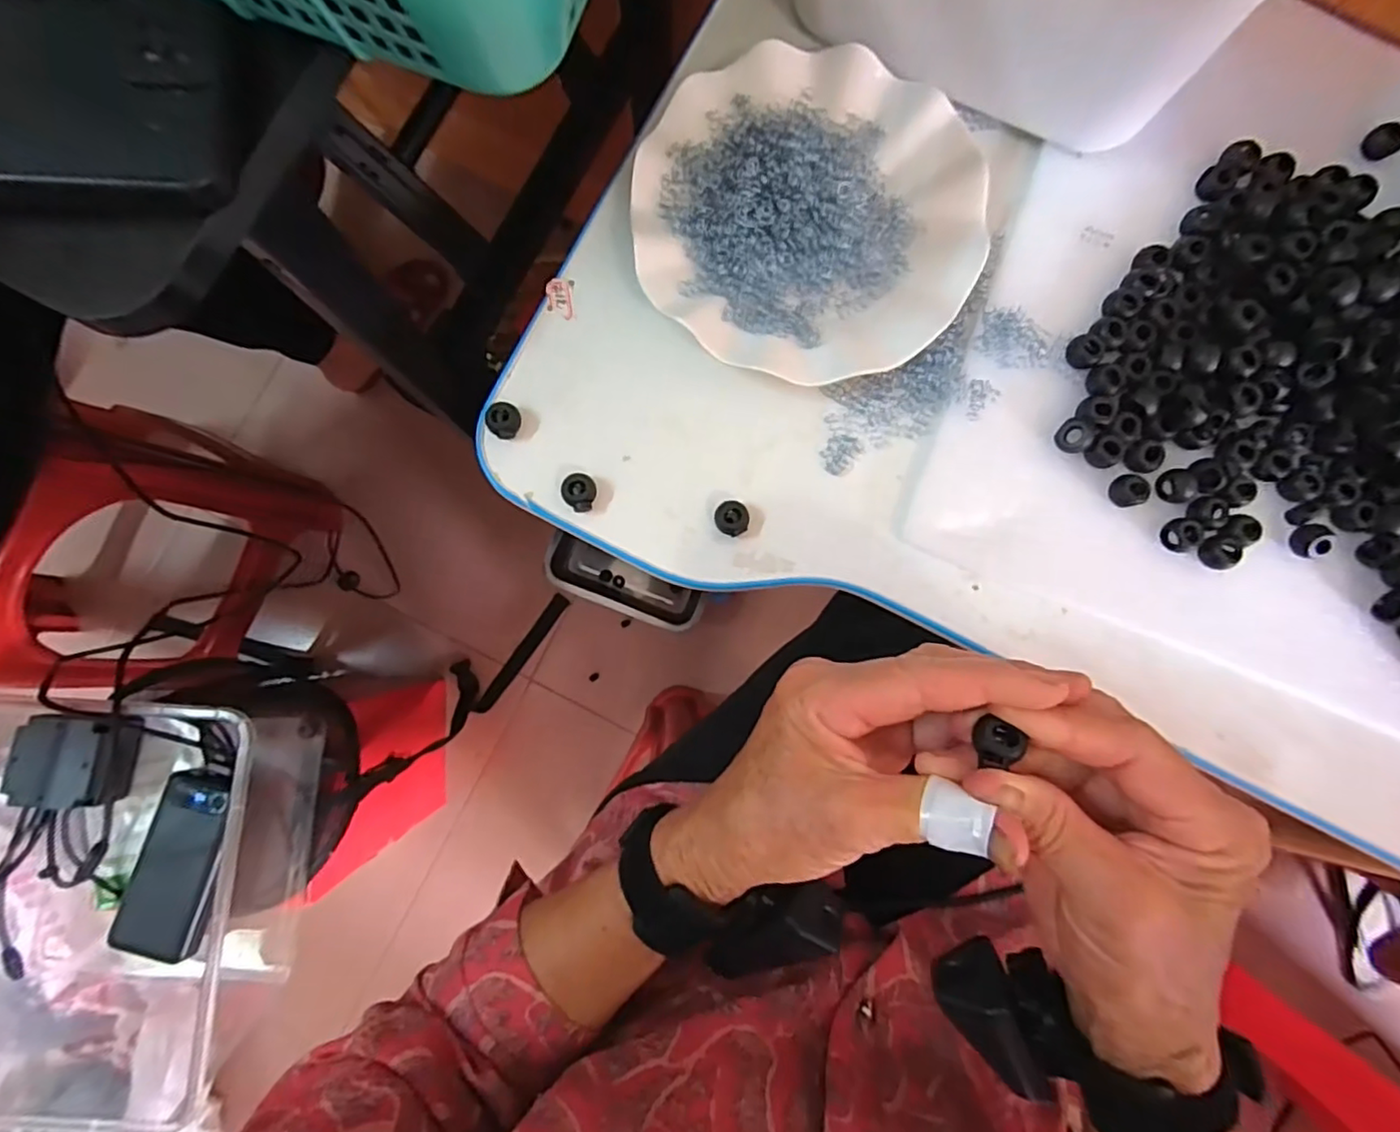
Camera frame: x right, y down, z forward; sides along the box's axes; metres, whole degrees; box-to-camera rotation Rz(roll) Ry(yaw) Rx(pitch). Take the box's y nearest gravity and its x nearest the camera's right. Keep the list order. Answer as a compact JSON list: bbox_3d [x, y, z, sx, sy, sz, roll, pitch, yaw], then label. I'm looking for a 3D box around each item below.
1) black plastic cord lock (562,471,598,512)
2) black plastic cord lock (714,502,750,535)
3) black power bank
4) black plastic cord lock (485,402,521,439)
[{"bbox_3d":[-0.063,-0.039,0.322,0.017,0.013,0.020,17,84,0],"label":"black plastic cord lock"},{"bbox_3d":[0.017,-0.025,0.322,0.017,0.014,0.018,8,84,-1],"label":"black plastic cord lock"},{"bbox_3d":[-0.482,0.273,0.565,0.073,0.018,0.155,1,71,0],"label":"black power bank"},{"bbox_3d":[-0.104,-0.078,0.323,0.018,0.012,0.017,0,85,-2],"label":"black plastic cord lock"}]

